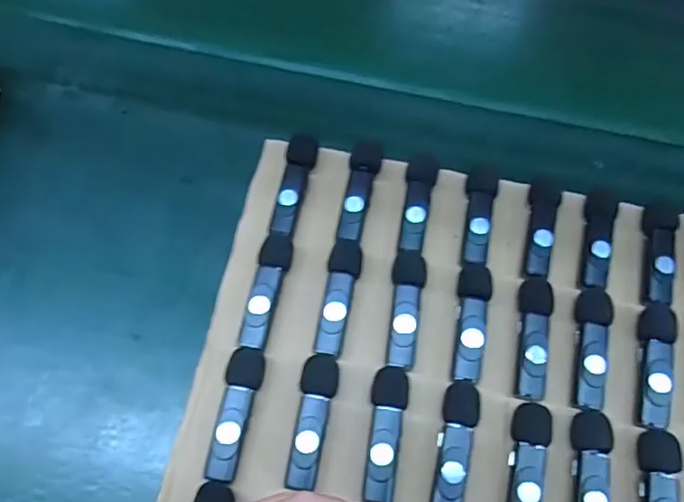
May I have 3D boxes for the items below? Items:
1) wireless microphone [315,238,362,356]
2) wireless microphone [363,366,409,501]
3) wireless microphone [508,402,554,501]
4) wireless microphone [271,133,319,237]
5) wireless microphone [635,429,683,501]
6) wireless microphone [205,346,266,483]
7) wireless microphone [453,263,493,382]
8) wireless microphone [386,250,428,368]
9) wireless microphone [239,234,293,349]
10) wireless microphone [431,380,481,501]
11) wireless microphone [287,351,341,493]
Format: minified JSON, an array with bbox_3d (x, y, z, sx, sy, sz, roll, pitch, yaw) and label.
[{"bbox_3d":[-0.002,0.024,0.313,0.017,0.016,0.065,11,67,1],"label":"wireless microphone"},{"bbox_3d":[0.022,0.092,0.287,0.018,0.017,0.065,9,67,1],"label":"wireless microphone"},{"bbox_3d":[0.091,0.109,0.284,0.018,0.022,0.065,13,67,2],"label":"wireless microphone"},{"bbox_3d":[-0.028,-0.039,0.338,0.019,0.011,0.066,9,67,1],"label":"wireless microphone"},{"bbox_3d":[0.155,0.117,0.276,0.015,0.011,0.059,14,67,3],"label":"wireless microphone"},{"bbox_3d":[-0.053,0.081,0.288,0.017,0.016,0.065,10,67,1],"label":"wireless microphone"},{"bbox_3d":[0.070,0.038,0.312,0.017,0.016,0.066,10,67,1],"label":"wireless microphone"},{"bbox_3d":[0.035,0.031,0.312,0.018,0.015,0.065,9,67,1],"label":"wireless microphone"},{"bbox_3d":[-0.041,0.021,0.313,0.017,0.016,0.065,9,67,1],"label":"wireless microphone"},{"bbox_3d":[0.057,0.100,0.287,0.018,0.018,0.066,12,67,2],"label":"wireless microphone"},{"bbox_3d":[-0.015,0.085,0.288,0.018,0.015,0.065,10,67,1],"label":"wireless microphone"}]

